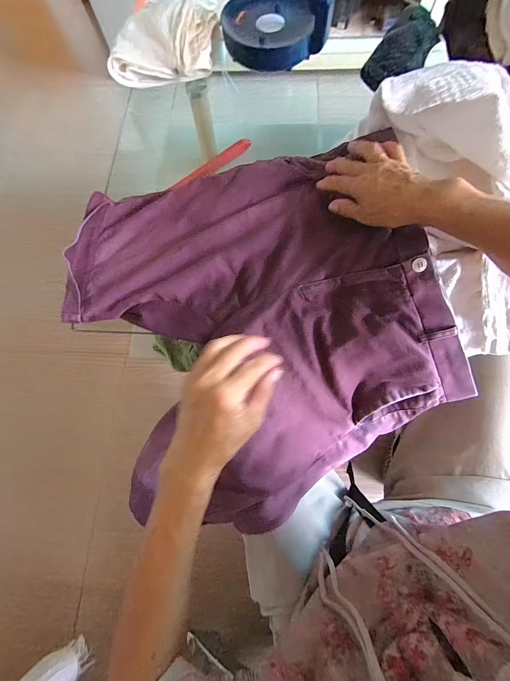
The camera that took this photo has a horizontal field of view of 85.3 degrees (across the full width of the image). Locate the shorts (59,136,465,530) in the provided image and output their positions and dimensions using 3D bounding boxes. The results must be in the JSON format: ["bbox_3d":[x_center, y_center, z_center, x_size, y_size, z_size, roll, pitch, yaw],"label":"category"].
[{"bbox_3d":[0.010,-0.030,0.406,0.480,0.134,0.493,-17,73,-3],"label":"shorts"}]

